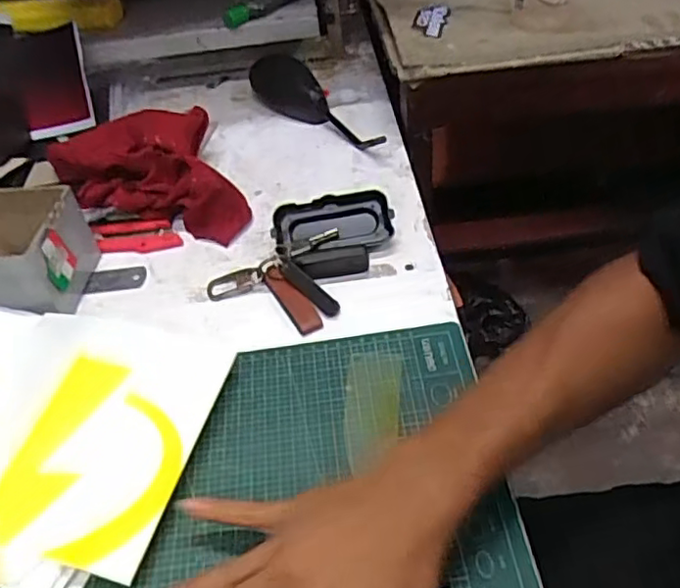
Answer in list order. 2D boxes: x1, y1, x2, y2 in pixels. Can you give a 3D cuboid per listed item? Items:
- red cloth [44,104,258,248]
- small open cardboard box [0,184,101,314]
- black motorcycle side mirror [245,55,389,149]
[{"bbox_3d":[-0.201,-0.119,0.644,0.173,0.072,0.187,-20,46,-13],"label":"red cloth"},{"bbox_3d":[-0.317,-0.034,0.572,0.151,0.082,0.113,-5,44,3],"label":"small open cardboard box"},{"bbox_3d":[-0.042,-0.231,0.765,0.073,0.031,0.276,-20,46,-13],"label":"black motorcycle side mirror"}]

